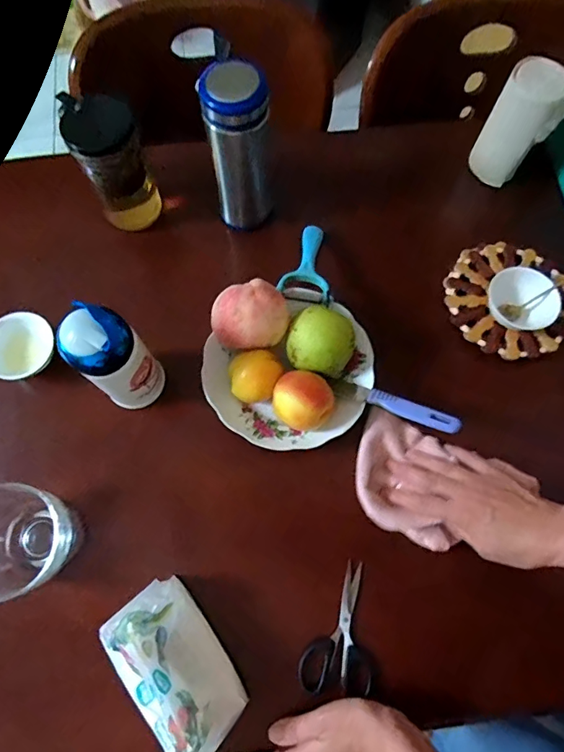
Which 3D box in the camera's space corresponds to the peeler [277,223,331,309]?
[{"bbox_3d":[0.035,-0.147,0.581,0.061,0.021,0.127,9,60,2],"label":"peeler"}]

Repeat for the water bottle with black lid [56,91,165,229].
[{"bbox_3d":[-0.209,-0.268,0.577,0.079,0.149,0.096,-16,73,-6],"label":"water bottle with black lid"}]

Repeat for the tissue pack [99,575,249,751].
[{"bbox_3d":[-0.107,0.285,0.437,0.092,0.078,0.151,-36,76,-11],"label":"tissue pack"}]

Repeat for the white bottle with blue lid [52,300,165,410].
[{"bbox_3d":[-0.172,-0.015,0.481,0.067,0.172,0.056,-40,77,-12],"label":"white bottle with blue lid"}]

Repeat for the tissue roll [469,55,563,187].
[{"bbox_3d":[0.320,-0.337,0.616,0.084,0.140,0.061,27,74,8],"label":"tissue roll"}]

